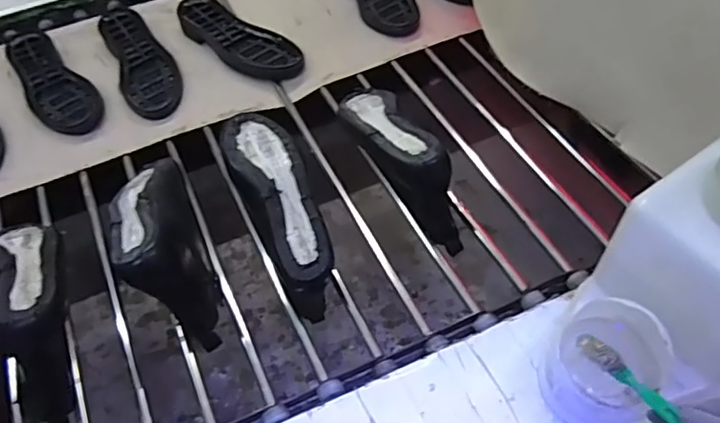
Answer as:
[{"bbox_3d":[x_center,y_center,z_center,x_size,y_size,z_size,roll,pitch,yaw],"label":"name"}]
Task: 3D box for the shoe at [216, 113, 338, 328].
[{"bbox_3d":[-0.094,-0.007,0.675,0.081,0.113,0.247,-21,78,-12],"label":"shoe"}]

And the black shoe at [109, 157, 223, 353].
[{"bbox_3d":[-0.224,0.028,0.635,0.080,0.115,0.250,-23,56,-9],"label":"black shoe"}]

